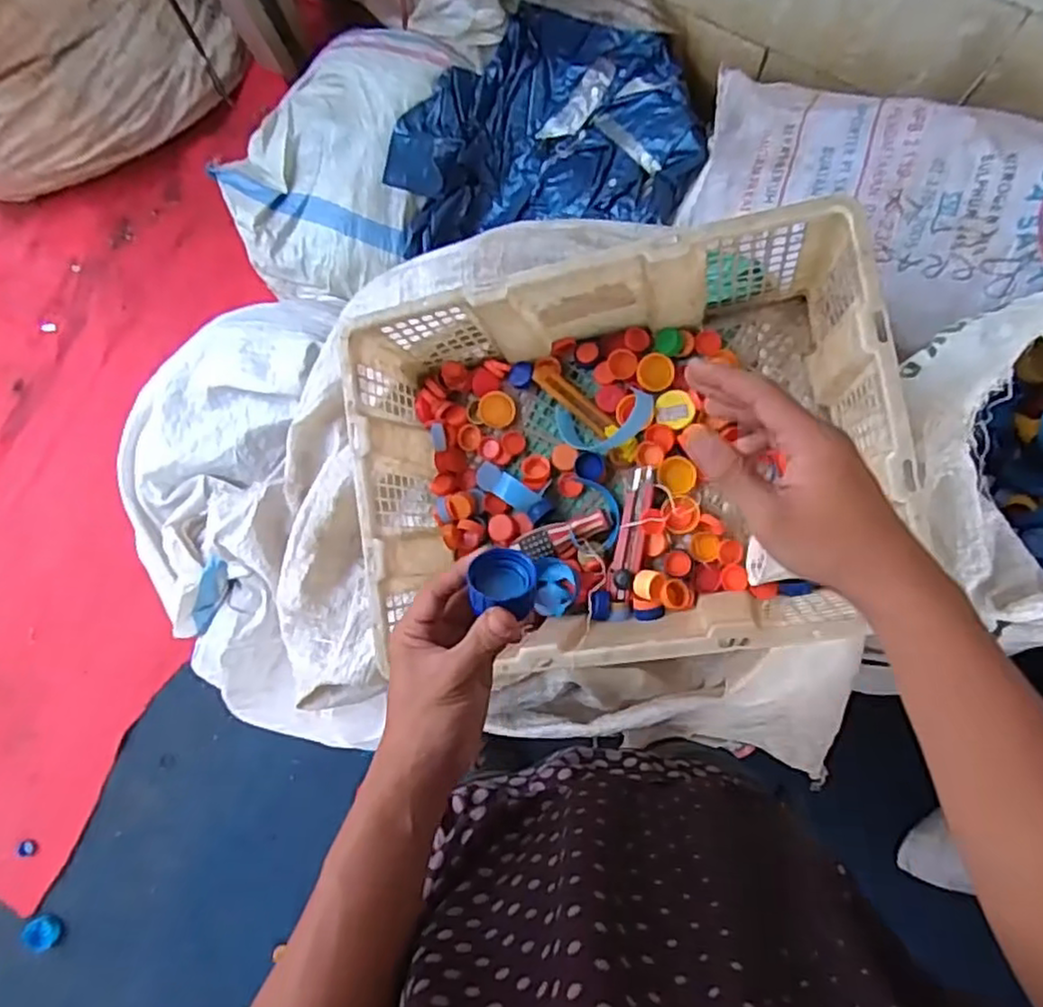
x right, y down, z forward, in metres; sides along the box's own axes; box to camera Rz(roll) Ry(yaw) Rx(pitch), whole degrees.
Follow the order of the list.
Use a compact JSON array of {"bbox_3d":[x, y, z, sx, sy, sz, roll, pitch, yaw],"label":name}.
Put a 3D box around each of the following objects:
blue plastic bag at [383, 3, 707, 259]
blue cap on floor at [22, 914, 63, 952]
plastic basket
[{"bbox_3d":[0.040,-0.638,1.193,0.520,0.199,0.419,7,83,5],"label":"blue plastic bag"},{"bbox_3d":[-0.958,0.859,1.355,0.077,0.015,0.064,-25,81,1],"label":"blue cap on floor"},{"bbox_3d":[0.084,-0.034,0.661,0.475,0.216,0.353,-9,81,3],"label":"plastic basket"}]

